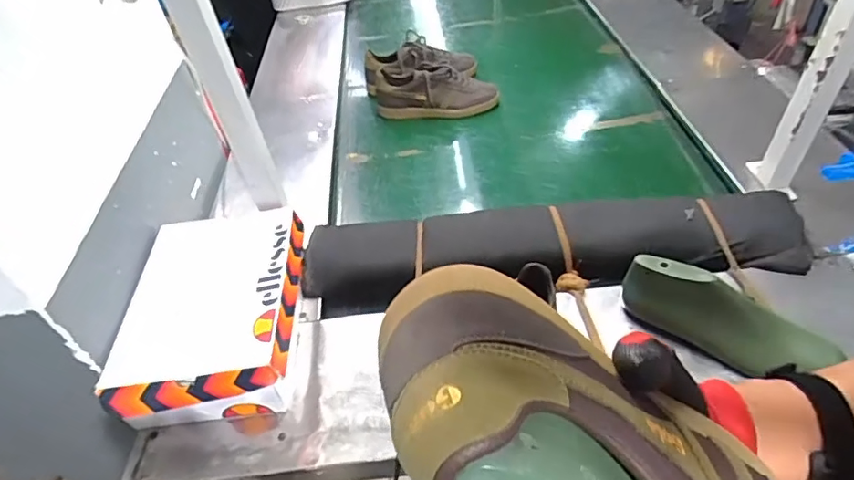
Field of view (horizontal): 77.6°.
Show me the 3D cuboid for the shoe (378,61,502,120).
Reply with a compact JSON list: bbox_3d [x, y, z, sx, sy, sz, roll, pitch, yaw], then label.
[{"bbox_3d":[0.022,-0.372,1.315,0.301,0.107,0.107,-5,44,3],"label":"shoe"}]

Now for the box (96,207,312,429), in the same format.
[{"bbox_3d":[-0.310,0.117,0.806,0.247,0.127,0.333,-6,44,2],"label":"box"}]

